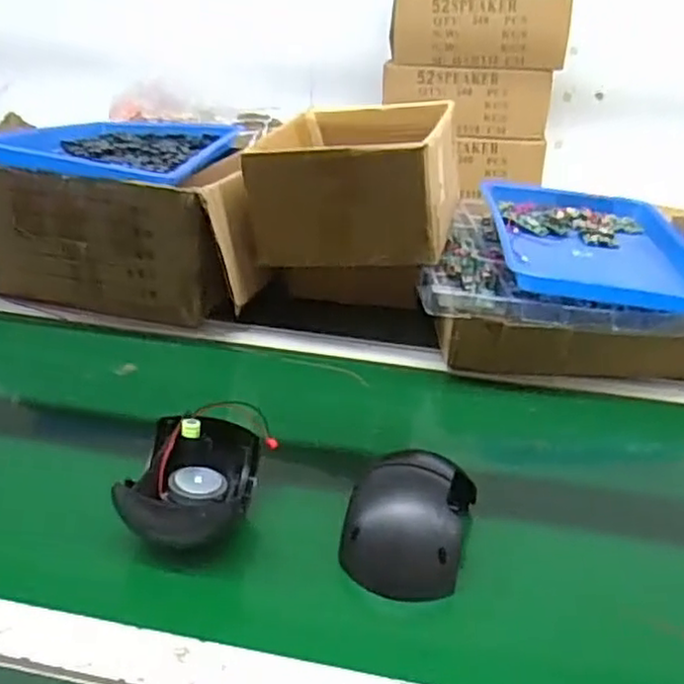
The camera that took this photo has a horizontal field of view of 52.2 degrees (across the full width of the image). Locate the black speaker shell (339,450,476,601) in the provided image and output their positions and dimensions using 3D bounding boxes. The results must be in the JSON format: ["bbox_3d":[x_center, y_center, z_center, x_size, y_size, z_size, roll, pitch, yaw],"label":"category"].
[{"bbox_3d":[0.051,0.130,0.533,0.089,0.057,0.109,10,29,14],"label":"black speaker shell"}]

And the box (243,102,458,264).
[{"bbox_3d":[0.027,-0.222,0.937,0.243,0.148,0.326,6,28,7],"label":"box"}]

